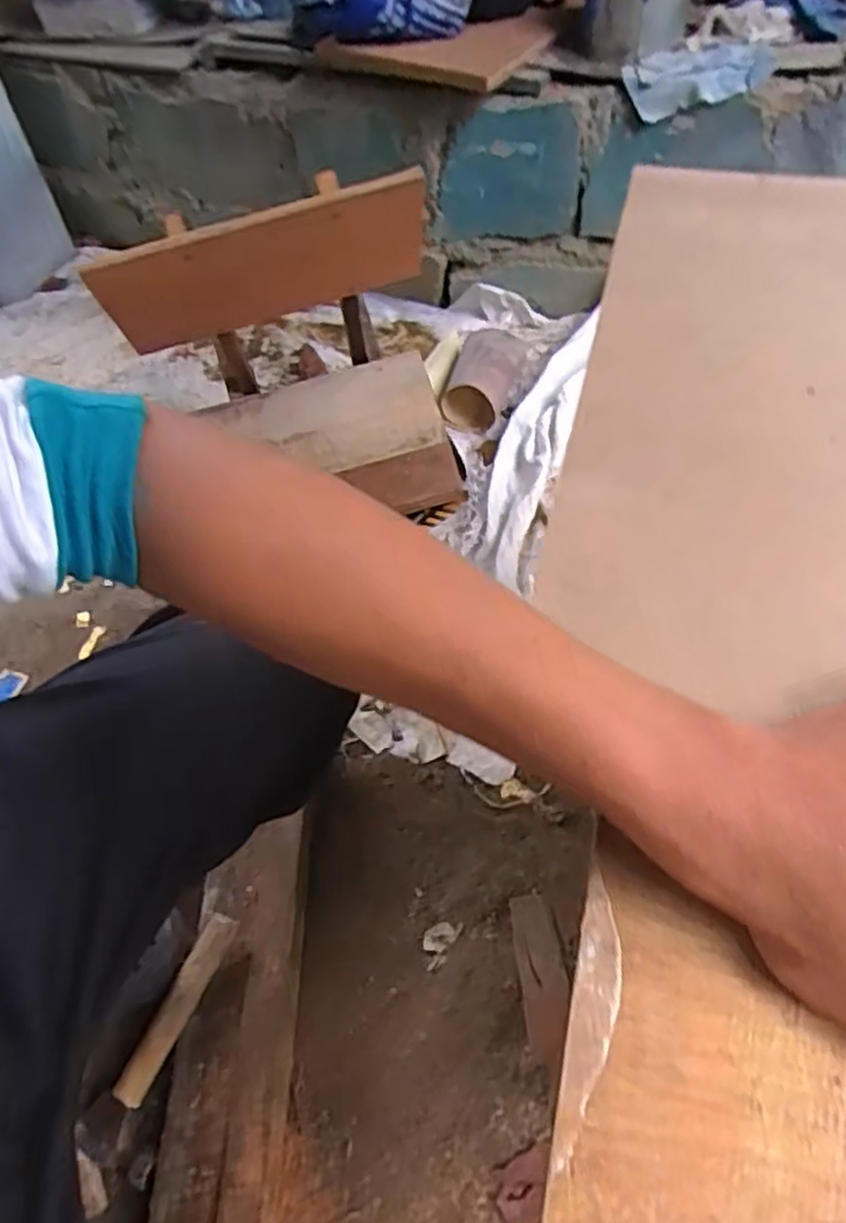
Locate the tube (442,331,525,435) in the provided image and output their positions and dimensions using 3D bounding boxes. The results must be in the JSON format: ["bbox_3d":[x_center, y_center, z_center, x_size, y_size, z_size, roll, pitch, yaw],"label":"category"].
[{"bbox_3d":[0.096,-0.377,1.199,0.105,0.083,0.163,16,56,15],"label":"tube"}]

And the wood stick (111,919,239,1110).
[{"bbox_3d":[-0.229,0.366,0.684,0.026,0.012,0.172,23,74,20],"label":"wood stick"}]

